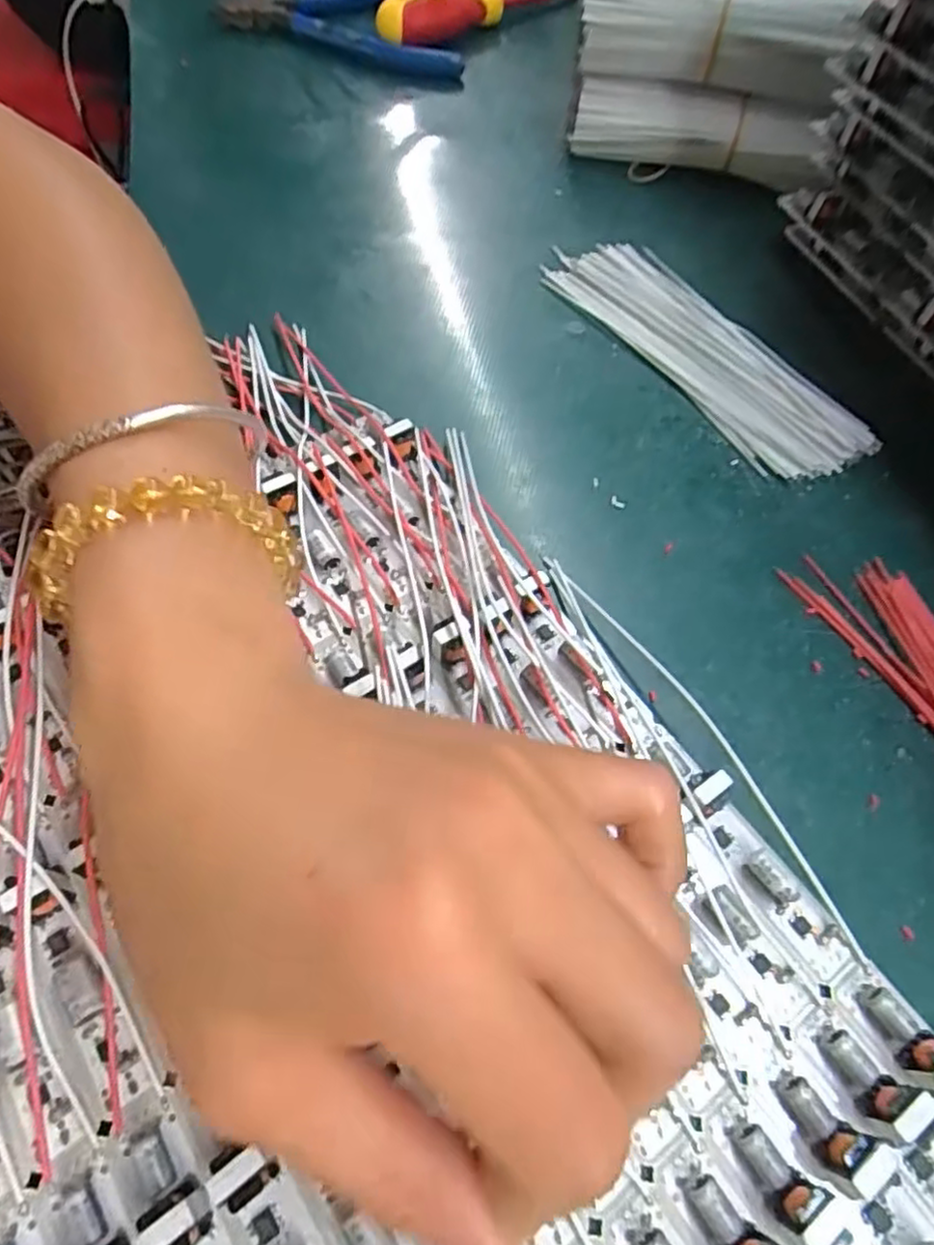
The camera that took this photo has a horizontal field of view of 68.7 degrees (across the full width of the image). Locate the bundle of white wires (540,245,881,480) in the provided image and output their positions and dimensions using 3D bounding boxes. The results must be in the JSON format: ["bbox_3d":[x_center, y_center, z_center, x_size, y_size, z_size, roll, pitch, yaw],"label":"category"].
[{"bbox_3d":[0.095,-0.109,0.275,0.046,0.009,0.144,-32,68,-19],"label":"bundle of white wires"}]

